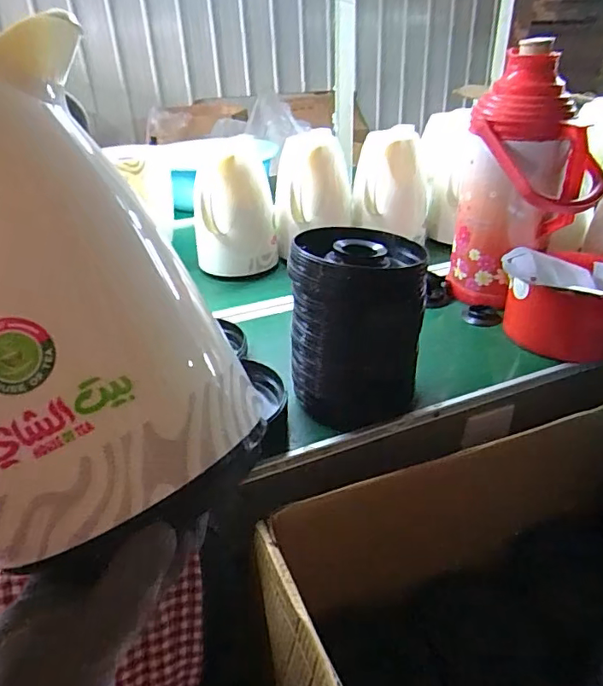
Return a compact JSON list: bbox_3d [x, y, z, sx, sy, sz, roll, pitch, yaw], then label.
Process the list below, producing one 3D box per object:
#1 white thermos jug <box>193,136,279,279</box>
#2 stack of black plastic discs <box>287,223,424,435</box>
[{"bbox_3d":[-0.123,-0.253,1.020,0.154,0.228,0.148,-2,30,-6],"label":"white thermos jug"},{"bbox_3d":[0.062,-0.021,0.638,0.144,0.204,0.131,2,30,1],"label":"stack of black plastic discs"}]

